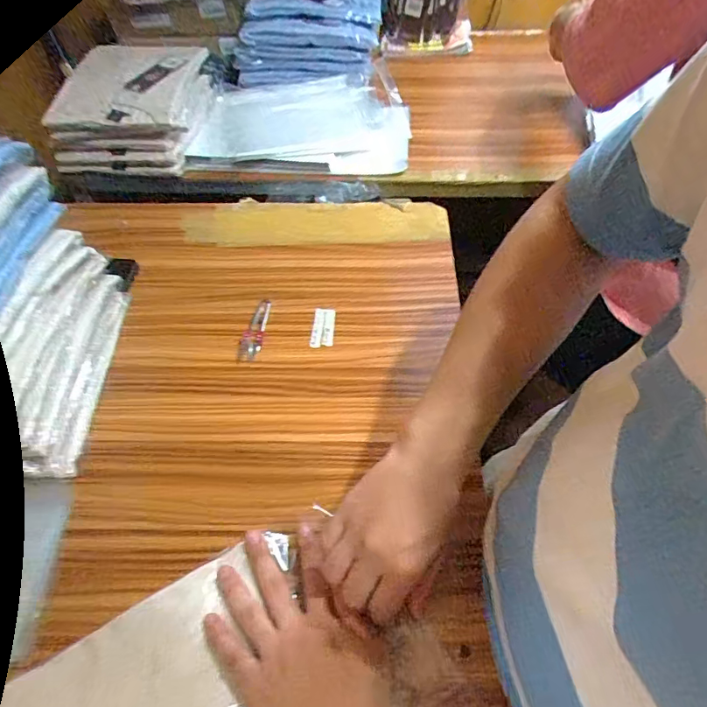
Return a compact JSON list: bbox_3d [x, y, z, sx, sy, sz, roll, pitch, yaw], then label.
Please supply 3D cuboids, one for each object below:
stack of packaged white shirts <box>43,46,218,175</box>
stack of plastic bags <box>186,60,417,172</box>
[{"bbox_3d":[-0.382,-0.442,0.877,0.219,0.122,0.261,4,52,4],"label":"stack of packaged white shirts"},{"bbox_3d":[-0.087,-0.442,0.919,0.383,0.075,0.246,-1,52,0],"label":"stack of plastic bags"}]

